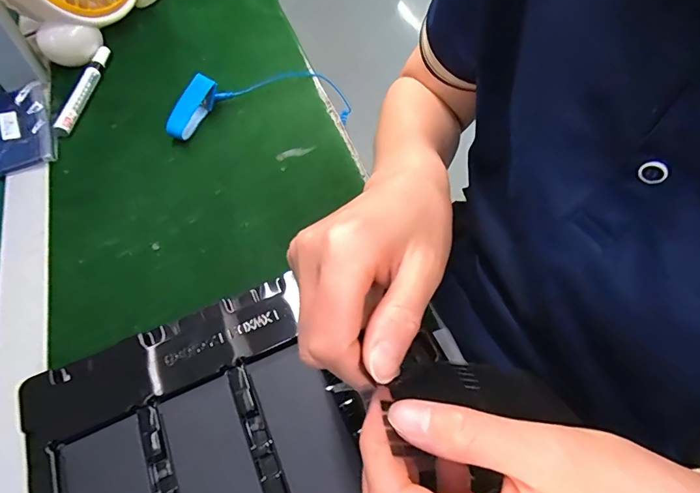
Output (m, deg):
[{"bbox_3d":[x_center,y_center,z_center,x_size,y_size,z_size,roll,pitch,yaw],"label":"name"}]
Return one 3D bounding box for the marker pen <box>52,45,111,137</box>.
[{"bbox_3d":[-0.303,-0.181,0.484,0.019,0.019,0.147,2,58,1],"label":"marker pen"}]

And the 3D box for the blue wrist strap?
[{"bbox_3d":[-0.105,-0.172,0.495,0.221,0.057,0.047,-21,59,-32],"label":"blue wrist strap"}]

